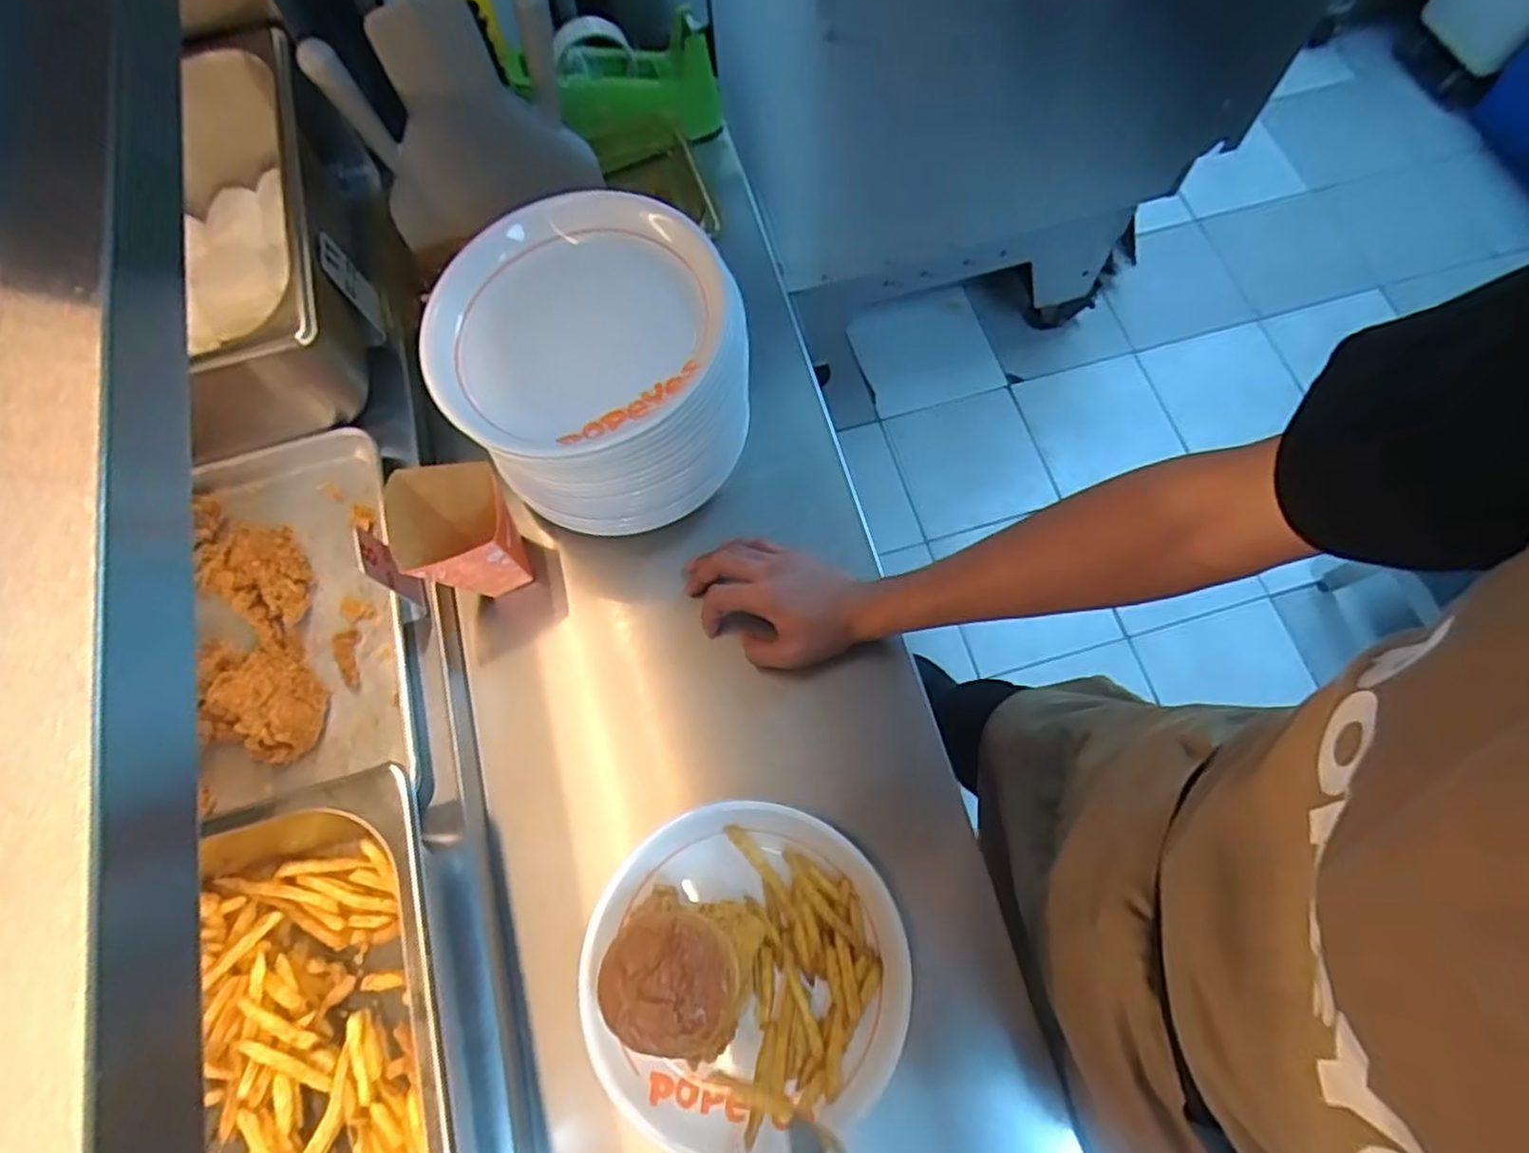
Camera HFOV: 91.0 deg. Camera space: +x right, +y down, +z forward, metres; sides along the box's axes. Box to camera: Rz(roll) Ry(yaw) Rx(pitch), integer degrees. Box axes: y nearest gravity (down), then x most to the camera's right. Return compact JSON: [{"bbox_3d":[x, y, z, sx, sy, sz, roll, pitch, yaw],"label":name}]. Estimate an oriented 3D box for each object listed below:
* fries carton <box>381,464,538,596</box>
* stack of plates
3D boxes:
[{"bbox_3d":[-0.231,-0.034,0.584,0.073,0.106,0.078,-26,73,-7],"label":"fries carton"},{"bbox_3d":[-0.113,-0.158,0.574,0.204,0.156,0.217,22,73,8],"label":"stack of plates"}]

